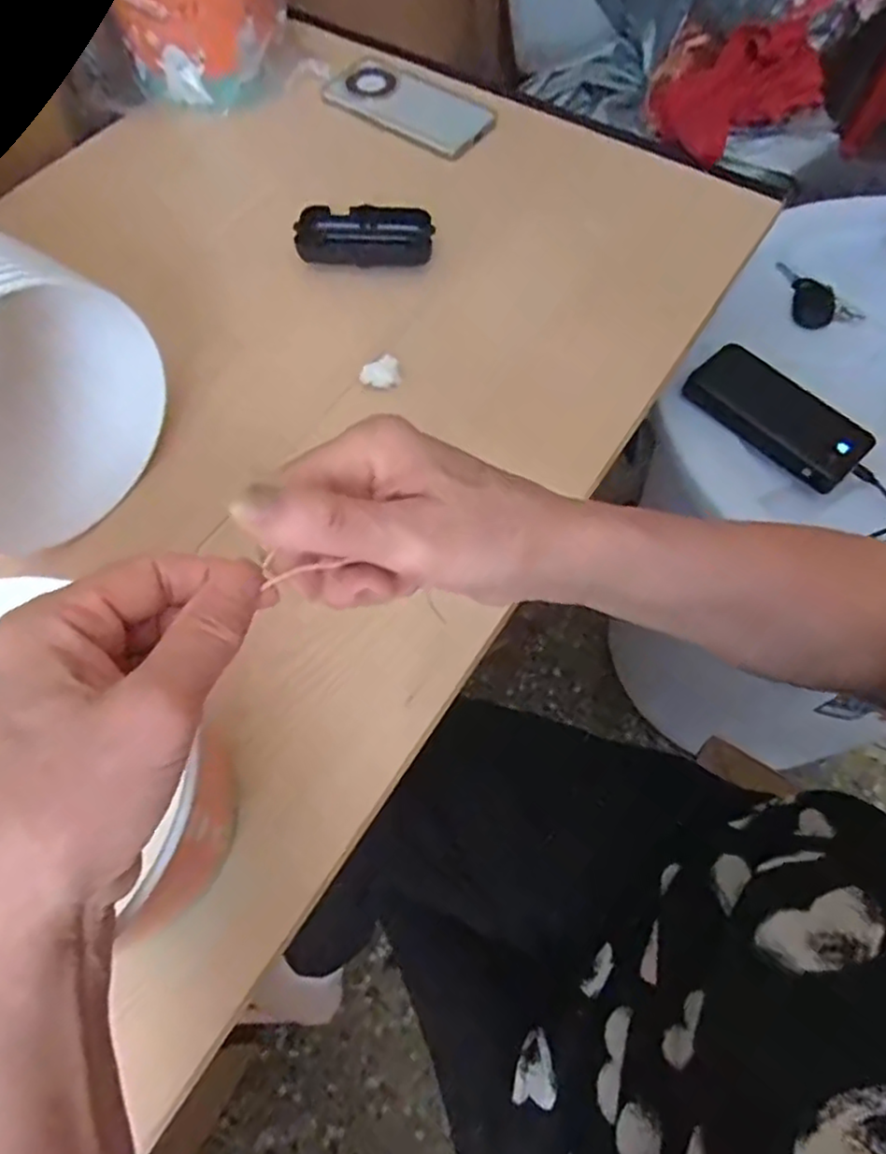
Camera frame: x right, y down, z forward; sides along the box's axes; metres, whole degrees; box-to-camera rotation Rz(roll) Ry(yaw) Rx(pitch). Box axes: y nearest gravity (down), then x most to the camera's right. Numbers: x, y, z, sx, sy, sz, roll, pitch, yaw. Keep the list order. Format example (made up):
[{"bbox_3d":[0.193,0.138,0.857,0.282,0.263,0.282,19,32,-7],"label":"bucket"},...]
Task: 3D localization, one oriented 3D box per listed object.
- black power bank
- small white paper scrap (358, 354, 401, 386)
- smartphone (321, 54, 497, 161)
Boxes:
[{"bbox_3d":[0.296,-0.144,0.591,0.075,0.030,0.152,-41,68,-18],"label":"black power bank"},{"bbox_3d":[-0.047,-0.150,0.488,0.029,0.018,0.013,-17,62,-7],"label":"small white paper scrap"},{"bbox_3d":[-0.034,-0.459,0.647,0.165,0.013,0.080,33,73,12],"label":"smartphone"}]

